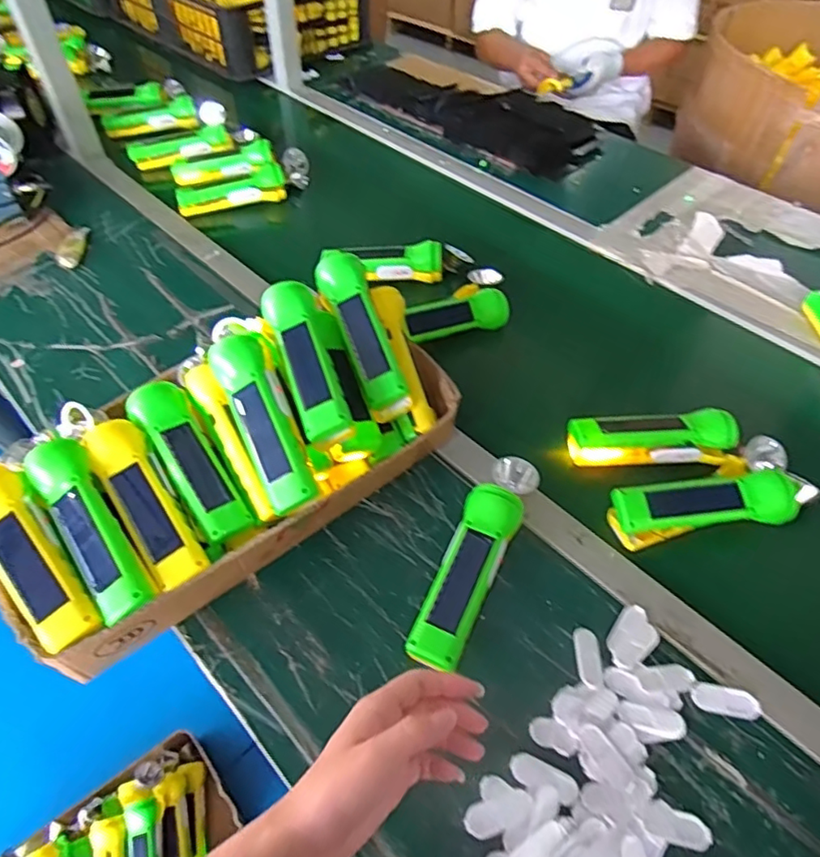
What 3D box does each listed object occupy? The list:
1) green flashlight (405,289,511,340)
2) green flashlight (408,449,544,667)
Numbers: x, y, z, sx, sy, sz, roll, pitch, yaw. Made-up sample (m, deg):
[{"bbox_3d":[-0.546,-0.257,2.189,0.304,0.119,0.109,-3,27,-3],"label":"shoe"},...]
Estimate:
[{"bbox_3d":[0.055,-0.142,0.742,0.148,0.039,0.047,-20,54,-16],"label":"green flashlight"},{"bbox_3d":[0.060,0.113,0.530,0.049,0.041,0.212,22,54,17],"label":"green flashlight"}]

